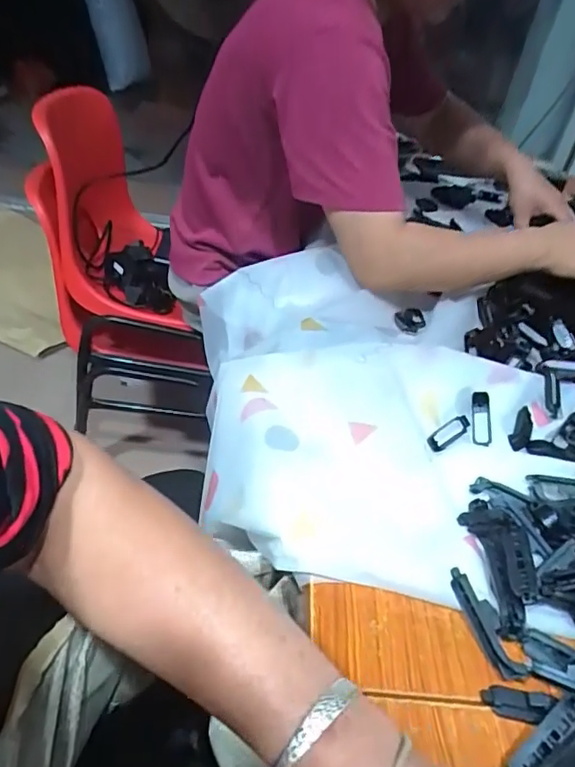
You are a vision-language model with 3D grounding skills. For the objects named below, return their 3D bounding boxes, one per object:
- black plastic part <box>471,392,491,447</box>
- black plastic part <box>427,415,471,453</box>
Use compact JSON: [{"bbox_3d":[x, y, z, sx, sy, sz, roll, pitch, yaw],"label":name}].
[{"bbox_3d":[0.186,0.034,0.525,0.018,0.007,0.056,6,66,2],"label":"black plastic part"},{"bbox_3d":[0.153,0.046,0.517,0.054,0.005,0.018,-29,82,-25],"label":"black plastic part"}]

